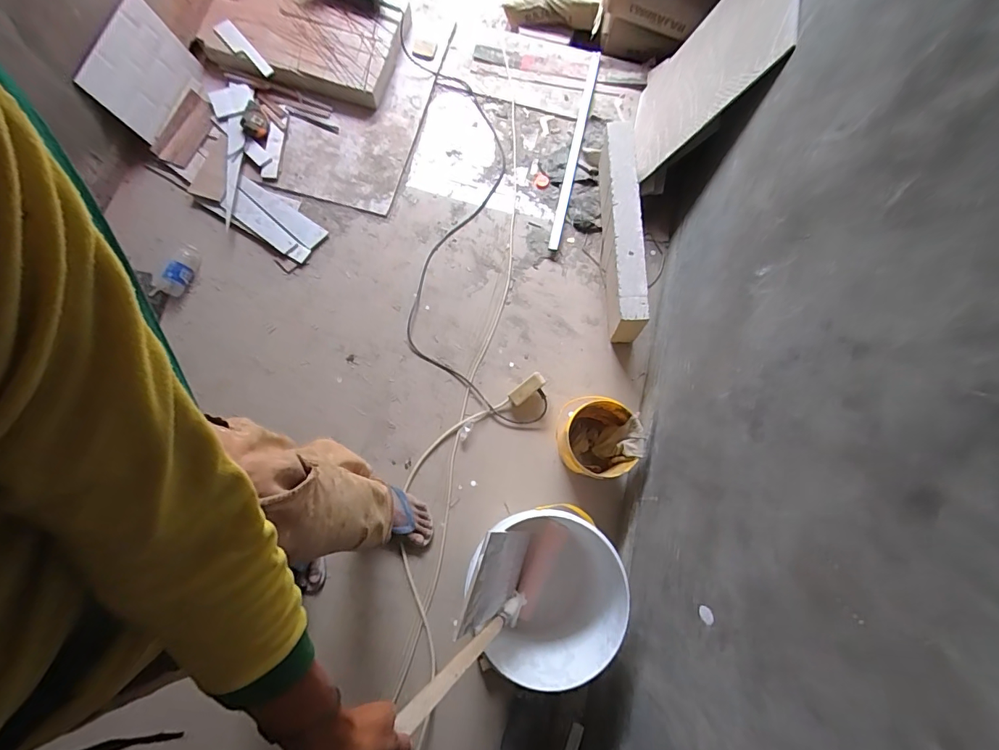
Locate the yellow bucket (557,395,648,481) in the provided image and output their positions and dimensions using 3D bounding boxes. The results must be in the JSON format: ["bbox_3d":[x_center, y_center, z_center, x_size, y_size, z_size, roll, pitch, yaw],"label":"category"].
[{"bbox_3d":[0.250,0.169,1.179,0.189,0.170,0.184,0,76,-1],"label":"yellow bucket"}]

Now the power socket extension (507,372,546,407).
[{"bbox_3d":[0.077,0.040,1.249,0.111,0.030,0.043,-43,79,14],"label":"power socket extension"}]

